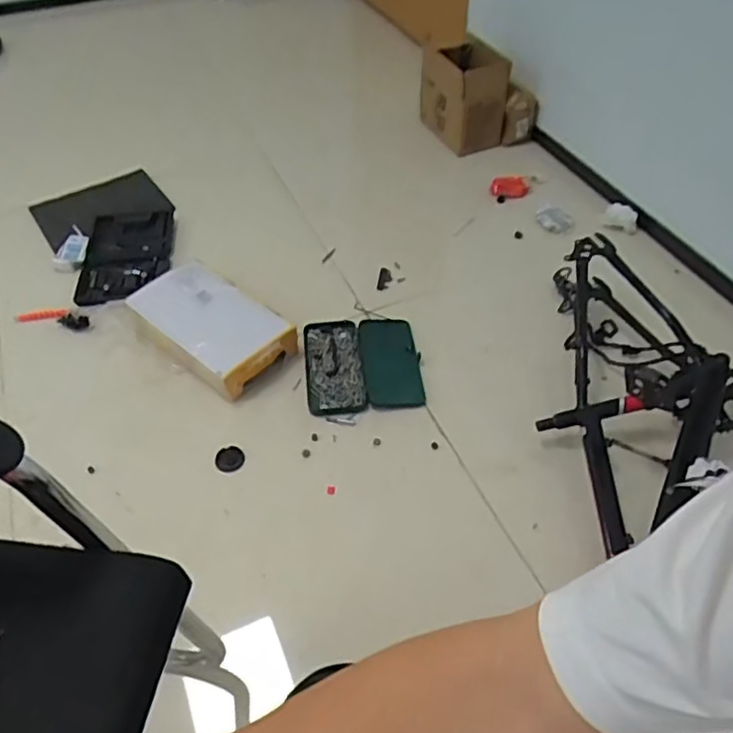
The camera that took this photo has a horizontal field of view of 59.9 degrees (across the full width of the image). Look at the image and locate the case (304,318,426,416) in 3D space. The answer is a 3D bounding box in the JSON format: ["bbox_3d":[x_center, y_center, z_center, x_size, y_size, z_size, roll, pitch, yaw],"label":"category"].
[{"bbox_3d":[-0.008,-0.002,1.382,0.245,0.039,0.253,-3,49,-5],"label":"case"}]

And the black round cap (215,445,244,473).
[{"bbox_3d":[-0.263,0.178,1.226,0.052,0.010,0.056,1,48,-1],"label":"black round cap"}]

